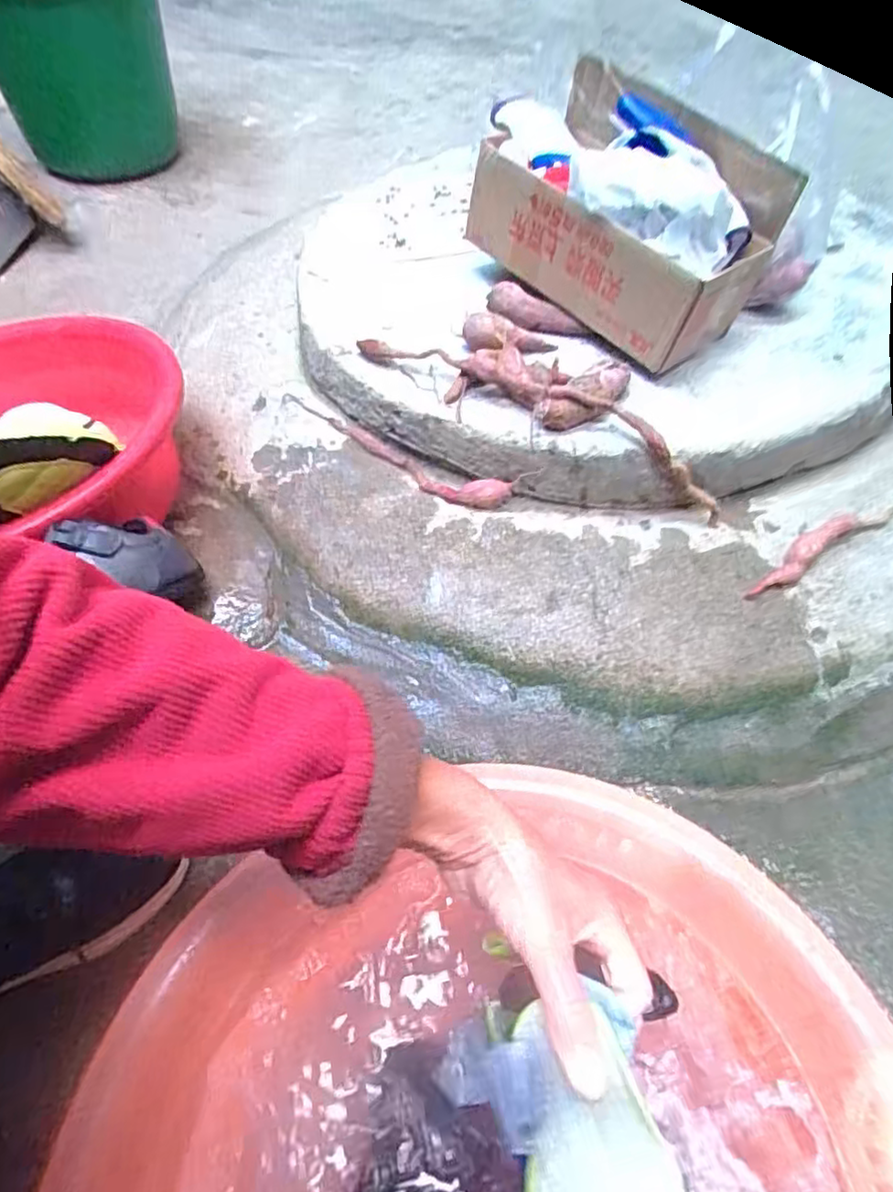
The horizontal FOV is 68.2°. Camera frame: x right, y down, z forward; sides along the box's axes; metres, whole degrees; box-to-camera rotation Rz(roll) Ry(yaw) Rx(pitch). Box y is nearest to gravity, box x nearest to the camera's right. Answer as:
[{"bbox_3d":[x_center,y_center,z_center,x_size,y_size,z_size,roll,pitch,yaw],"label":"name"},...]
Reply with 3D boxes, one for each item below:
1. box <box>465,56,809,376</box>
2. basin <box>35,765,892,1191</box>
[{"bbox_3d":[0.168,-0.380,0.663,0.167,0.165,0.299,-38,63,-25],"label":"box"},{"bbox_3d":[0.054,0.322,0.349,0.387,0.108,0.413,-21,59,-14],"label":"basin"}]

